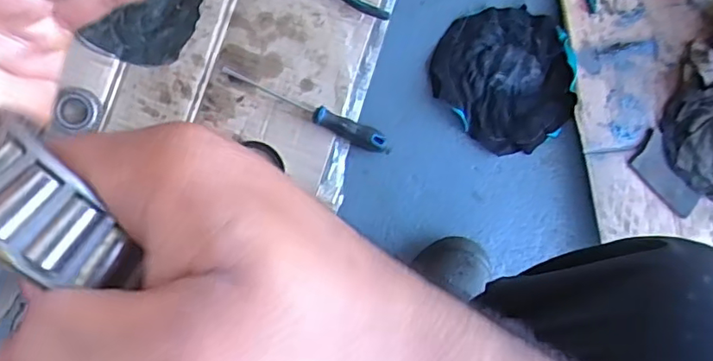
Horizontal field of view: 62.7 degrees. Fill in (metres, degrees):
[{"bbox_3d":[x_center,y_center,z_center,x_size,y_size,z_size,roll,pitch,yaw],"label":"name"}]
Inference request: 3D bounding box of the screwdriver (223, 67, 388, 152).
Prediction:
[{"bbox_3d":[-0.063,-0.085,0.719,0.216,0.025,0.026,22,83,-8],"label":"screwdriver"}]

